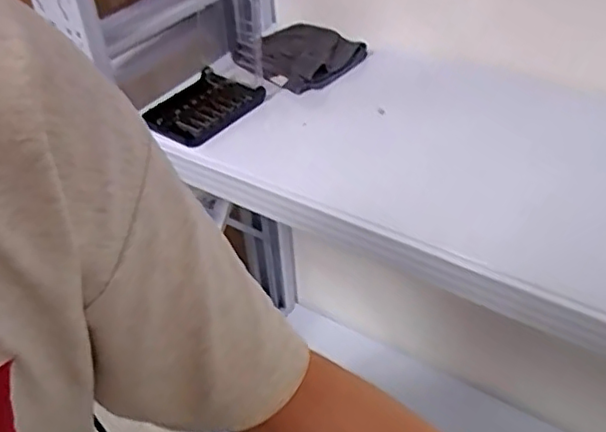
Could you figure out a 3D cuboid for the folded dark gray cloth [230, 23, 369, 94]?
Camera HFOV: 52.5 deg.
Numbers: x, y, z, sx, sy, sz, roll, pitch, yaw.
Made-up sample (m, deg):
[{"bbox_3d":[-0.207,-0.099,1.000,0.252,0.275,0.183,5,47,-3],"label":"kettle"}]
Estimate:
[{"bbox_3d":[-0.005,-0.262,0.994,0.180,0.029,0.159,26,49,30],"label":"folded dark gray cloth"}]

